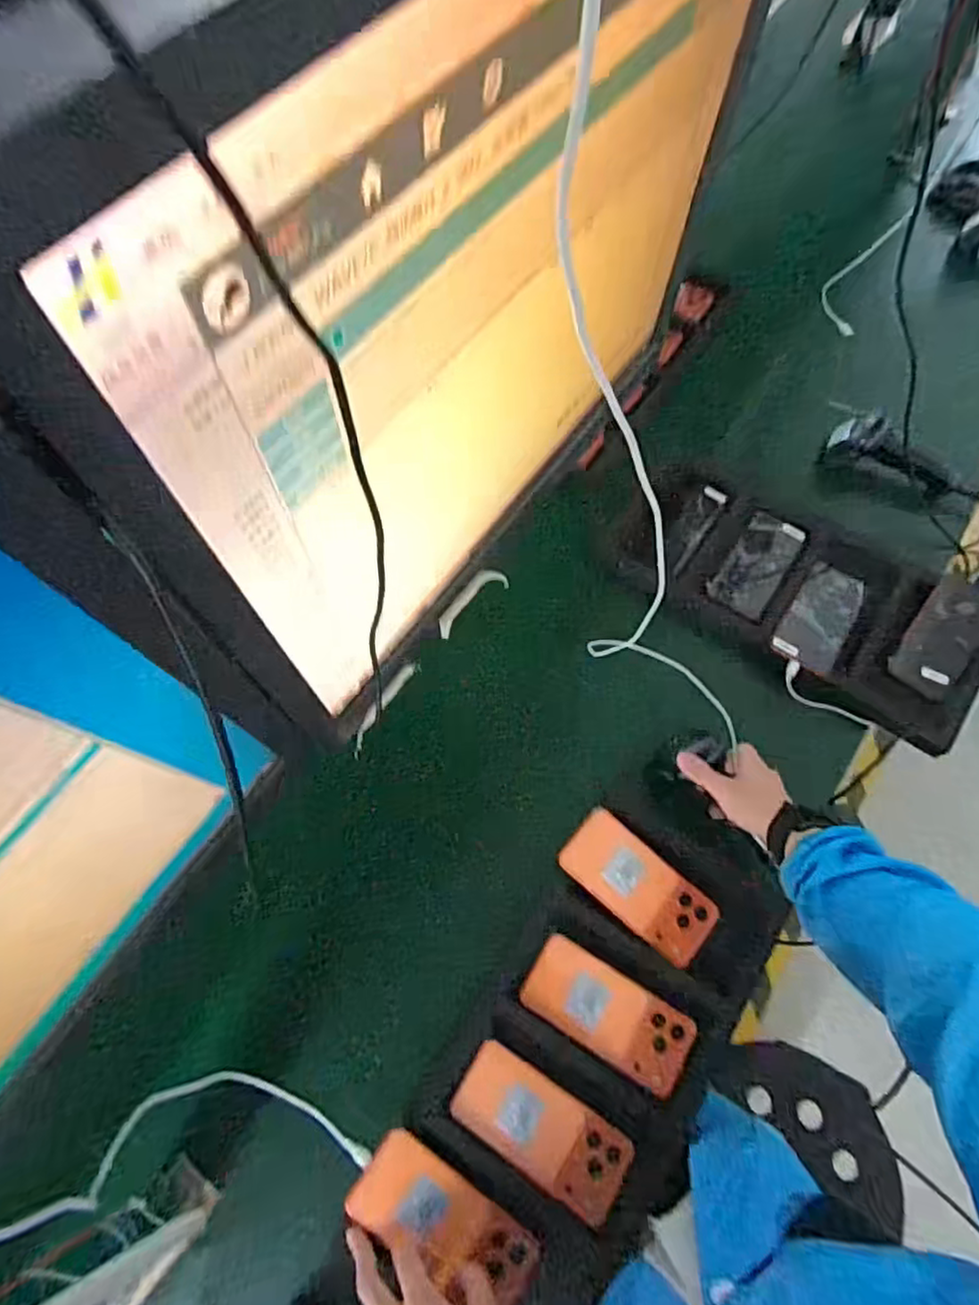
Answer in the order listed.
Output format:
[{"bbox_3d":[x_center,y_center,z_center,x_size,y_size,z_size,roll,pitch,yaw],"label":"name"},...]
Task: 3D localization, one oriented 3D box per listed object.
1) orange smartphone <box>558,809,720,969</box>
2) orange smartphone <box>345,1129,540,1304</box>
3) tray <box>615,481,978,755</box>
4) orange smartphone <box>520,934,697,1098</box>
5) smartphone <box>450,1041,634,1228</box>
[{"bbox_3d":[0.159,0.245,0.697,0.168,0.013,0.077,39,79,8],"label":"orange smartphone"},{"bbox_3d":[-0.039,0.497,0.579,0.159,0.007,0.072,29,54,12],"label":"orange smartphone"},{"bbox_3d":[0.409,-0.084,0.875,0.461,0.049,0.229,31,71,15],"label":"tray"},{"bbox_3d":[0.117,0.361,0.667,0.165,0.016,0.078,28,71,14],"label":"orange smartphone"},{"bbox_3d":[0.047,0.446,0.623,0.164,0.013,0.073,28,71,14],"label":"smartphone"}]

